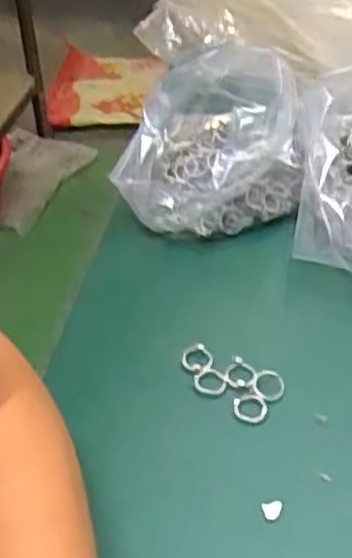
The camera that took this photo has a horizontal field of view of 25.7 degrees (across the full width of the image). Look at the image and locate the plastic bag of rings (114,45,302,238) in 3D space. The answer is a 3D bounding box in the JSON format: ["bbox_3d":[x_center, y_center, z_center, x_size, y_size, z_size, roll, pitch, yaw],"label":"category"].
[{"bbox_3d":[0.028,-0.107,0.607,0.123,0.115,0.122,19,45,23],"label":"plastic bag of rings"}]

